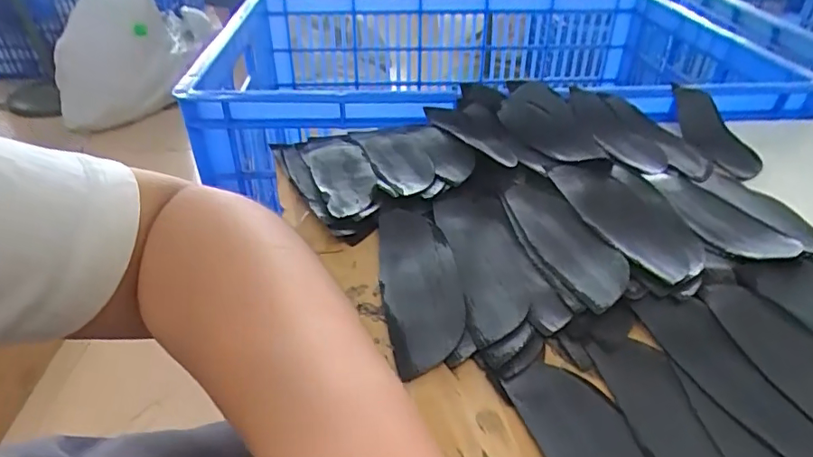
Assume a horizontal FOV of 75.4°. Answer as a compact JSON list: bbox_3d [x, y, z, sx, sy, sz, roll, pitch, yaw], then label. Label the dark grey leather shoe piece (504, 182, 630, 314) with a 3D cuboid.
[{"bbox_3d":[0.103,0.007,0.350,0.044,0.008,0.132,-9,37,-13],"label":"dark grey leather shoe piece"}]

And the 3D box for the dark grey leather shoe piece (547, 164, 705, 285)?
[{"bbox_3d":[0.153,-0.009,0.364,0.058,0.011,0.136,-9,37,-12],"label":"dark grey leather shoe piece"}]

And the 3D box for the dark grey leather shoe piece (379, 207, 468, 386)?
[{"bbox_3d":[0.008,0.032,0.323,0.047,0.014,0.137,-2,36,-3],"label":"dark grey leather shoe piece"}]

